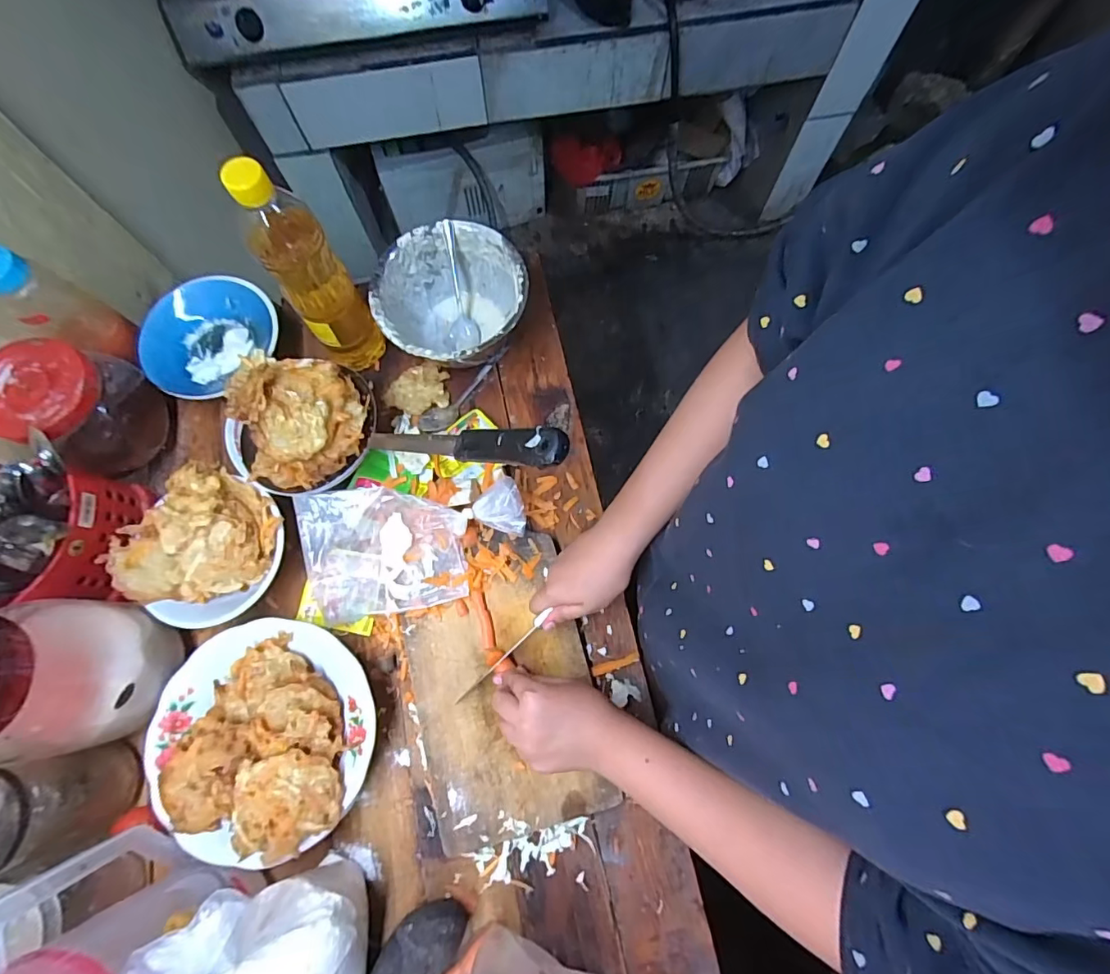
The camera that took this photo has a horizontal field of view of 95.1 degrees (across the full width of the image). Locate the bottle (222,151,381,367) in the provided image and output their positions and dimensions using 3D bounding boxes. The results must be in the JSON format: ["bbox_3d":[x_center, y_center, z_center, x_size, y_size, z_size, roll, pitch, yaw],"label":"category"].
[{"bbox_3d":[-0.247,-0.214,0.515,0.064,0.253,0.069,-33,76,-9],"label":"bottle"}]

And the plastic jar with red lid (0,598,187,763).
[{"bbox_3d":[-0.428,0.155,0.420,0.118,0.146,0.118,9,74,3],"label":"plastic jar with red lid"}]

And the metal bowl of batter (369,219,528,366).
[{"bbox_3d":[-0.118,-0.209,0.609,0.161,0.097,0.168,0,74,1],"label":"metal bowl of batter"}]

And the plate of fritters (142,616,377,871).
[{"bbox_3d":[-0.279,0.237,0.486,0.203,0.056,0.201,0,74,1],"label":"plate of fritters"}]

